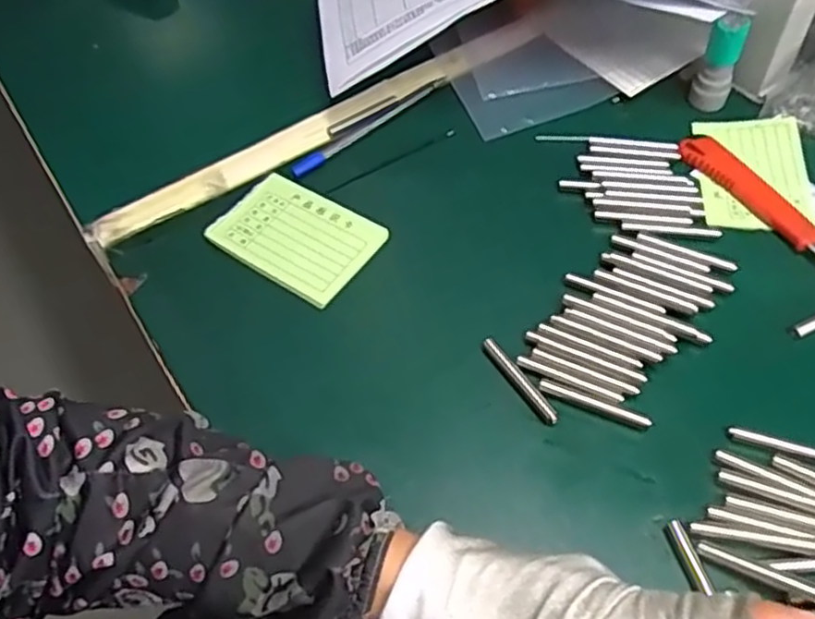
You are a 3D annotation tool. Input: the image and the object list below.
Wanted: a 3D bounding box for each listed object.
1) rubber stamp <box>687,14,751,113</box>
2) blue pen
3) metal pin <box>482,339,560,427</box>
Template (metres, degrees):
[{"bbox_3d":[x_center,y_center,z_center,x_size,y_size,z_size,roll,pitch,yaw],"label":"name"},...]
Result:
[{"bbox_3d":[0.207,-0.165,0.482,0.025,0.062,0.018,19,58,17],"label":"rubber stamp"},{"bbox_3d":[-0.026,-0.131,0.511,0.136,0.005,0.010,-37,60,-21],"label":"blue pen"},{"bbox_3d":[0.060,0.038,0.388,0.009,0.007,0.057,-30,57,-17],"label":"metal pin"}]

